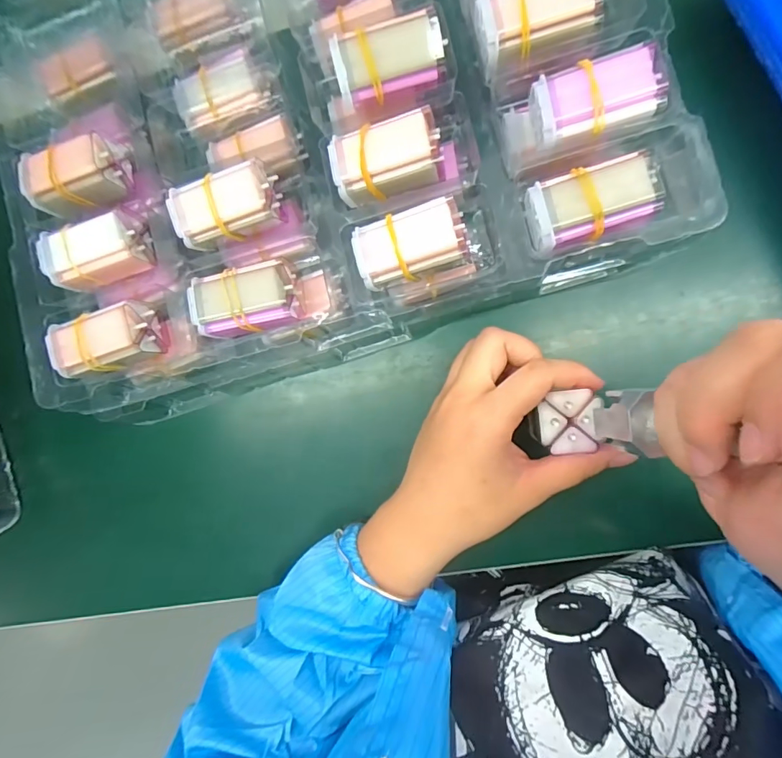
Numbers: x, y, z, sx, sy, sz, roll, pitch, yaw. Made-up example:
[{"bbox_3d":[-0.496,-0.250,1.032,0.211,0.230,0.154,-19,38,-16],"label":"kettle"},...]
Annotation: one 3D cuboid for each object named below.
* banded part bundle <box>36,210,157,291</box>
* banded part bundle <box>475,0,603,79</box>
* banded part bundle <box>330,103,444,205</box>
[{"bbox_3d":[-0.186,-0.081,0.286,0.061,0.031,0.035,-13,87,8],"label":"banded part bundle"},{"bbox_3d":[0.076,-0.189,0.243,0.058,0.040,0.034,-12,87,8],"label":"banded part bundle"},{"bbox_3d":[-0.003,-0.121,0.248,0.059,0.017,0.035,-12,87,8],"label":"banded part bundle"}]

